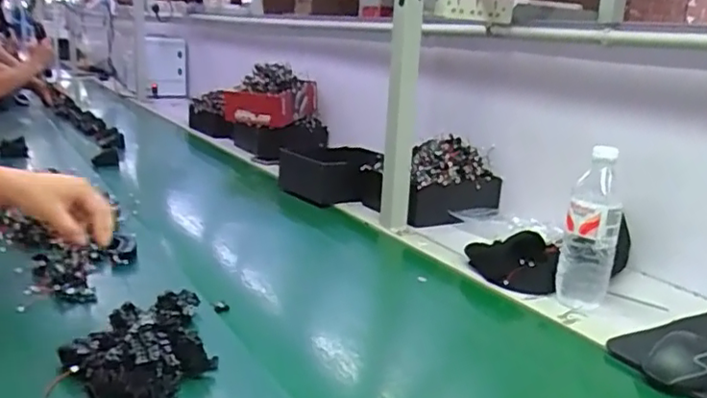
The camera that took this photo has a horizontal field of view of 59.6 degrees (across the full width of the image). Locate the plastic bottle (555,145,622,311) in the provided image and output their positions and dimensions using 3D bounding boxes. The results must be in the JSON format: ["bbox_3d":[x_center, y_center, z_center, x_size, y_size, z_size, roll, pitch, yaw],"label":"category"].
[{"bbox_3d":[0.327,0.043,0.852,0.070,0.222,0.055,10,17,23],"label":"plastic bottle"}]

